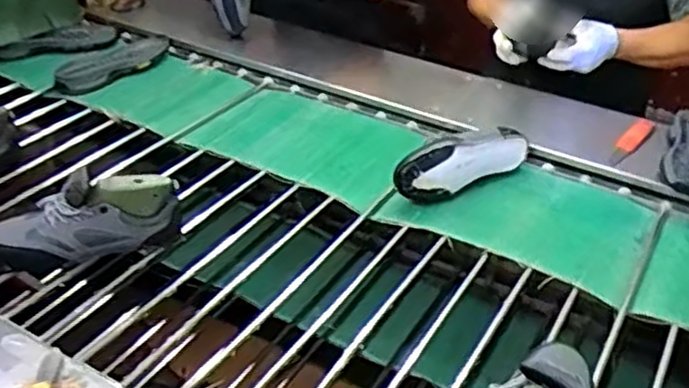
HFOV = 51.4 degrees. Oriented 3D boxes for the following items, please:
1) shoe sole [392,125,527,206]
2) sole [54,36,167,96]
[{"bbox_3d":[0.206,-0.052,1.226,0.276,0.099,0.054,-18,39,-25],"label":"shoe sole"},{"bbox_3d":[-0.481,-0.268,1.469,0.117,0.027,0.262,24,41,29],"label":"sole"}]

